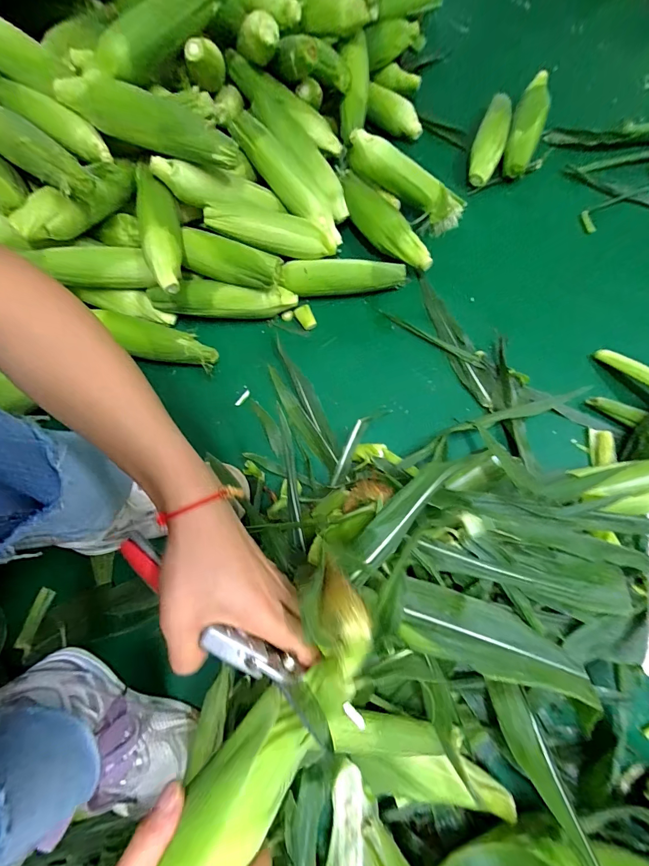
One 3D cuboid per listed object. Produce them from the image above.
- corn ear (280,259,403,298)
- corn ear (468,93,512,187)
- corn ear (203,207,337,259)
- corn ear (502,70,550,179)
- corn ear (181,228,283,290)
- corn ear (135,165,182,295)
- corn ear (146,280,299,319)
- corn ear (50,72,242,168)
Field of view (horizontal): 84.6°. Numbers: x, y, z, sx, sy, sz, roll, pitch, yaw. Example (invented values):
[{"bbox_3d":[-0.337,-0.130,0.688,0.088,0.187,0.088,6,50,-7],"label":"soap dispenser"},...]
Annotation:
[{"bbox_3d":[0.031,-0.253,0.580,0.198,0.053,0.040,-6,70,1],"label":"corn ear"},{"bbox_3d":[0.315,-0.555,0.680,0.056,0.039,0.192,18,72,9],"label":"corn ear"},{"bbox_3d":[-0.078,-0.312,0.545,0.201,0.043,0.050,6,70,-12],"label":"corn ear"},{"bbox_3d":[0.389,-0.595,0.685,0.061,0.053,0.252,21,73,10],"label":"corn ear"},{"bbox_3d":[-0.145,-0.259,0.549,0.156,0.058,0.054,22,73,10],"label":"corn ear"},{"bbox_3d":[-0.234,-0.291,0.499,0.062,0.049,0.196,-13,84,-2],"label":"corn ear"},{"bbox_3d":[-0.162,-0.210,0.573,0.227,0.061,0.050,5,71,4],"label":"corn ear"},{"bbox_3d":[-0.232,-0.416,0.476,0.243,0.067,0.073,26,73,11],"label":"corn ear"}]

